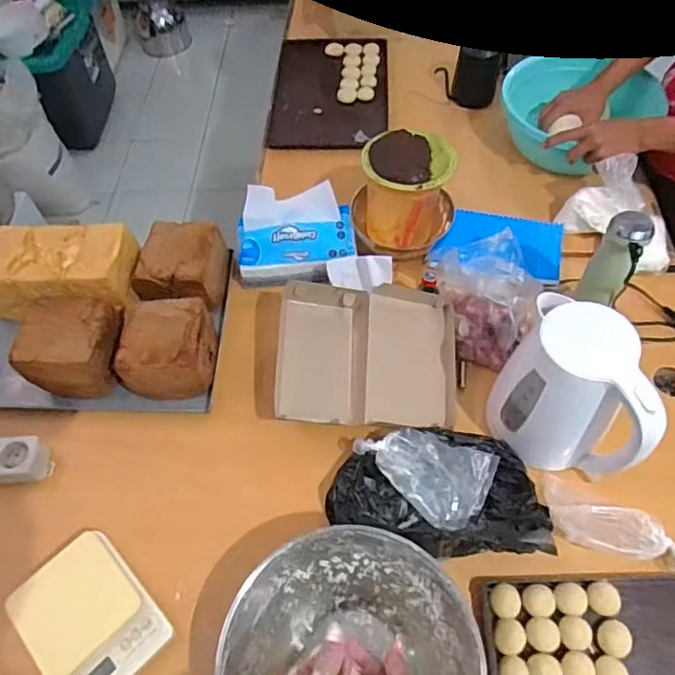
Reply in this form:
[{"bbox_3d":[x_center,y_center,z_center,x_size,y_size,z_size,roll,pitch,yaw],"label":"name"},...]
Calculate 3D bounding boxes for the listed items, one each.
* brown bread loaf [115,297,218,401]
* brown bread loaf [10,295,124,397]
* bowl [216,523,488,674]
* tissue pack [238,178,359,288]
[{"bbox_3d":[-0.243,0.017,0.803,0.116,0.077,0.131,-2,58,2],"label":"brown bread loaf"},{"bbox_3d":[-0.390,0.009,0.830,0.125,0.111,0.138,3,58,5],"label":"brown bread loaf"},{"bbox_3d":[0.016,0.350,0.602,0.258,0.103,0.254,-1,58,2],"label":"bowl"},{"bbox_3d":[-0.066,-0.168,0.910,0.189,0.098,0.145,3,58,5],"label":"tissue pack"}]

